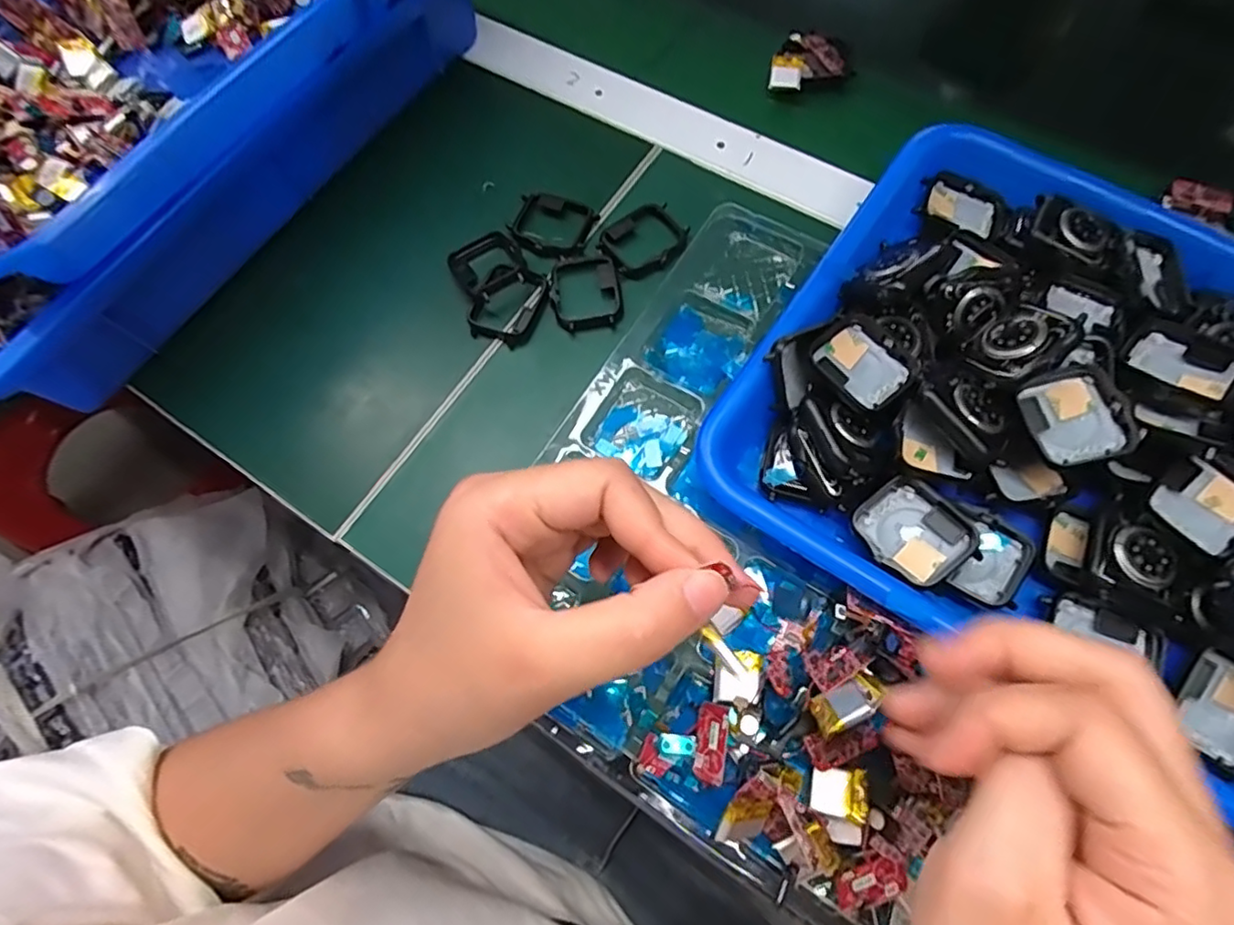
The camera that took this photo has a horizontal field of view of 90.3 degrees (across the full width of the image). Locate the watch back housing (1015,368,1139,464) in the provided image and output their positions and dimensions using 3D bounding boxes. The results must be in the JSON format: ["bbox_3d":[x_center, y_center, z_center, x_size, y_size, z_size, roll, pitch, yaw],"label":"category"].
[{"bbox_3d":[0.190,-0.020,0.254,0.033,0.010,0.040,-10,68,-2],"label":"watch back housing"}]

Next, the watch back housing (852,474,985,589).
[{"bbox_3d":[0.122,0.030,0.254,0.036,0.013,0.042,-37,71,-12],"label":"watch back housing"}]

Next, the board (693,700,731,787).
[{"bbox_3d":[0.039,0.113,0.247,0.012,0.007,0.030,7,69,5],"label":"board"}]

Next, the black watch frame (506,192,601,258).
[{"bbox_3d":[-0.037,-0.136,0.353,0.048,0.012,0.038,23,71,11],"label":"black watch frame"}]

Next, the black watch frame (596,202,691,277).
[{"bbox_3d":[0.015,-0.124,0.343,0.047,0.007,0.041,-41,72,-13],"label":"black watch frame"}]

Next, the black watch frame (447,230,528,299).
[{"bbox_3d":[-0.072,-0.110,0.342,0.036,0.015,0.037,-32,71,-10],"label":"black watch frame"}]

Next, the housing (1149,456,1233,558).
[{"bbox_3d":[0.236,0.017,0.242,0.035,0.007,0.032,-34,71,-10],"label":"housing"}]

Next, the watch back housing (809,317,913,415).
[{"bbox_3d":[0.106,-0.042,0.270,0.032,0.007,0.042,-42,73,-13],"label":"watch back housing"}]

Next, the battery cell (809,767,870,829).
[{"bbox_3d":[0.085,0.126,0.236,0.019,0.009,0.018,12,69,7],"label":"battery cell"}]

